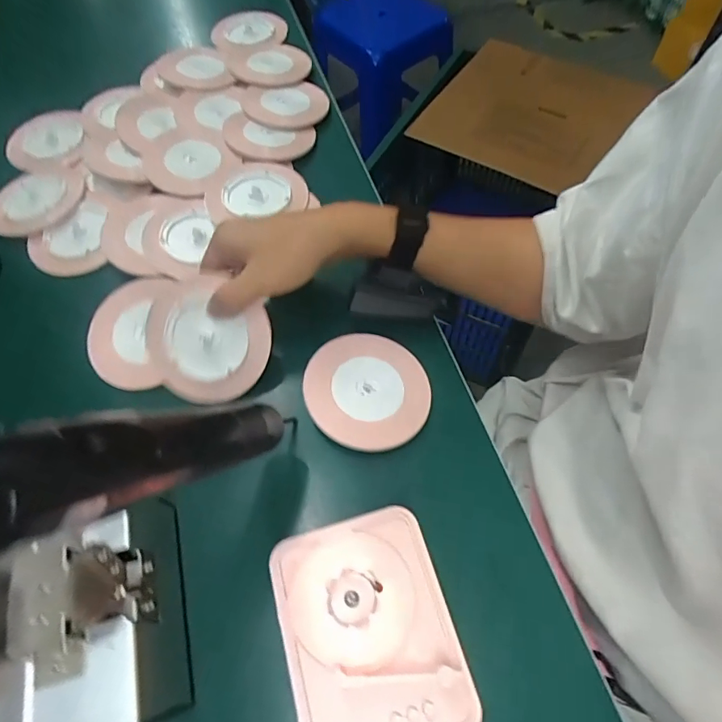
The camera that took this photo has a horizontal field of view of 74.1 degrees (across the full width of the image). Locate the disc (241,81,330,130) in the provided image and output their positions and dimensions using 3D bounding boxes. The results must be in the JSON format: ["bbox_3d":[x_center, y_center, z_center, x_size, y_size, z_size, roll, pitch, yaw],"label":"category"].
[{"bbox_3d":[-0.090,-0.306,0.571,0.099,0.012,0.082,-11,65,-2],"label":"disc"}]

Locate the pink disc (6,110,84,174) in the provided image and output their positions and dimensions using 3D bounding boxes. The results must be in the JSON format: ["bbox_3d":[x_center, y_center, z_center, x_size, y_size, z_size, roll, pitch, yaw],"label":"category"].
[{"bbox_3d":[-0.364,-0.250,0.553,0.086,0.011,0.101,-13,65,-3],"label":"pink disc"}]

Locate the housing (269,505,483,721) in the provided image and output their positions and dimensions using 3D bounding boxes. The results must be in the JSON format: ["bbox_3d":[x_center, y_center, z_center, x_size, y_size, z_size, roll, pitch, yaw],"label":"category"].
[{"bbox_3d":[0.004,0.157,0.277,0.096,0.017,0.125,-16,63,-6],"label":"housing"}]

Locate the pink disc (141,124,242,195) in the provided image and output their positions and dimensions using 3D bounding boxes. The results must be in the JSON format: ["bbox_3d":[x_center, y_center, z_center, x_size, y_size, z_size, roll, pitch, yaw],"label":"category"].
[{"bbox_3d":[-0.189,-0.221,0.520,0.092,0.011,0.101,-1,65,3],"label":"pink disc"}]

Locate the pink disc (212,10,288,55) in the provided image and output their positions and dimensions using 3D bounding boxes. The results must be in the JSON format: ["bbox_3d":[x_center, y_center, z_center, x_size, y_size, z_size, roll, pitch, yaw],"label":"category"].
[{"bbox_3d":[-0.155,-0.454,0.660,0.099,0.012,0.090,-1,62,2],"label":"pink disc"}]

